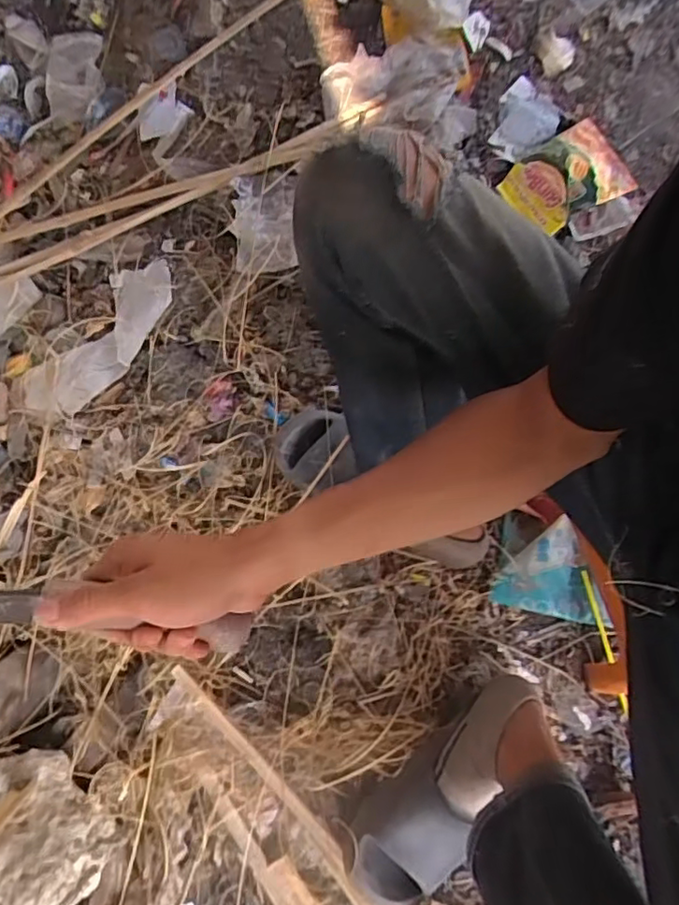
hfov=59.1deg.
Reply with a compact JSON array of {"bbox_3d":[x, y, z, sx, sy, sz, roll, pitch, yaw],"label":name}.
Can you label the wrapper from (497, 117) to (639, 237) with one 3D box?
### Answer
[{"bbox_3d":[0.349,-0.424,0.925,0.174,0.032,0.136,-31,75,-6],"label":"wrapper"}]

